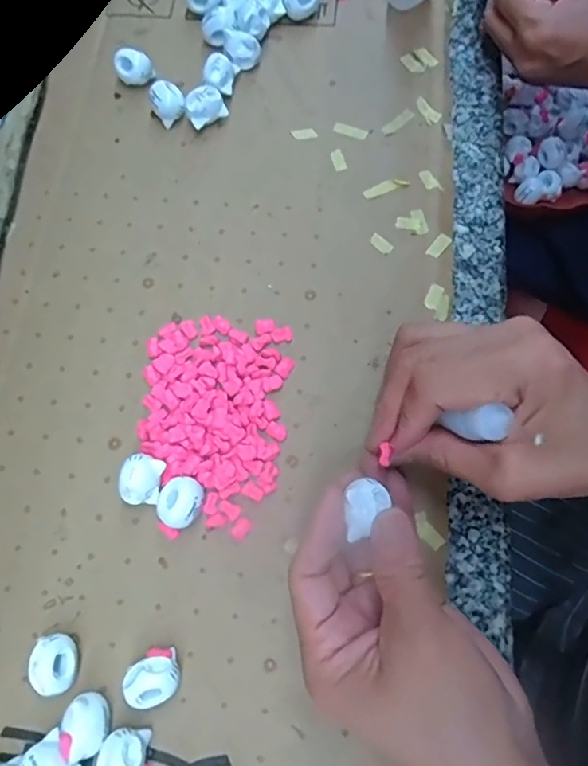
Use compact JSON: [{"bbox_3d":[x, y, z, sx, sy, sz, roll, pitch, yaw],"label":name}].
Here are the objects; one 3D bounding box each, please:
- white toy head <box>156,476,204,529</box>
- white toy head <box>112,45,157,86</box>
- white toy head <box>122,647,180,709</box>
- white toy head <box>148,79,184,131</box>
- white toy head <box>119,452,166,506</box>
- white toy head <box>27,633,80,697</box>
[{"bbox_3d":[-0.057,0.061,0.274,0.021,0.015,0.024,20,74,7],"label":"white toy head"},{"bbox_3d":[-0.107,-0.212,0.361,0.025,0.015,0.017,-17,73,-4],"label":"white toy head"},{"bbox_3d":[-0.065,0.137,0.252,0.025,0.018,0.021,-25,74,-7],"label":"white toy head"},{"bbox_3d":[-0.082,-0.183,0.351,0.021,0.019,0.019,-29,74,-8],"label":"white toy head"},{"bbox_3d":[-0.078,0.051,0.280,0.020,0.022,0.024,12,73,5],"label":"white toy head"},{"bbox_3d":[-0.112,0.133,0.256,0.019,0.020,0.025,-14,73,-3],"label":"white toy head"}]

